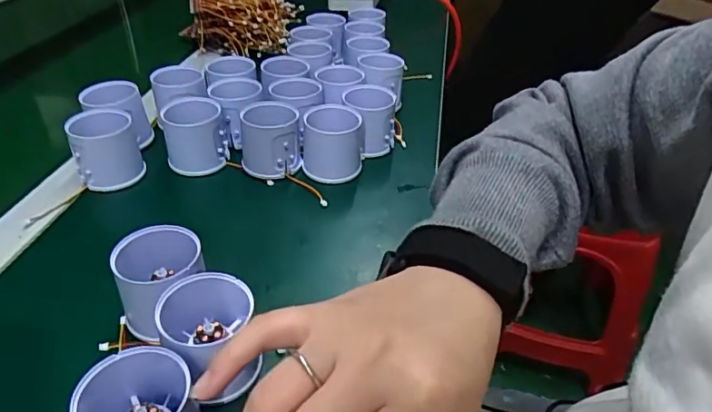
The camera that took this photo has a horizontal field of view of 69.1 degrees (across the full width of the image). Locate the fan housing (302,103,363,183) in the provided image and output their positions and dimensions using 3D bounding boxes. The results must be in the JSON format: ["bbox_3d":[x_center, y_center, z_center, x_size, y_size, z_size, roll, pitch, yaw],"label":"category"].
[{"bbox_3d":[-0.022,-0.056,0.478,0.056,0.062,0.052,-2,31,-2],"label":"fan housing"}]

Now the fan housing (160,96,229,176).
[{"bbox_3d":[-0.148,-0.065,0.479,0.053,0.057,0.046,-10,32,-15],"label":"fan housing"}]

